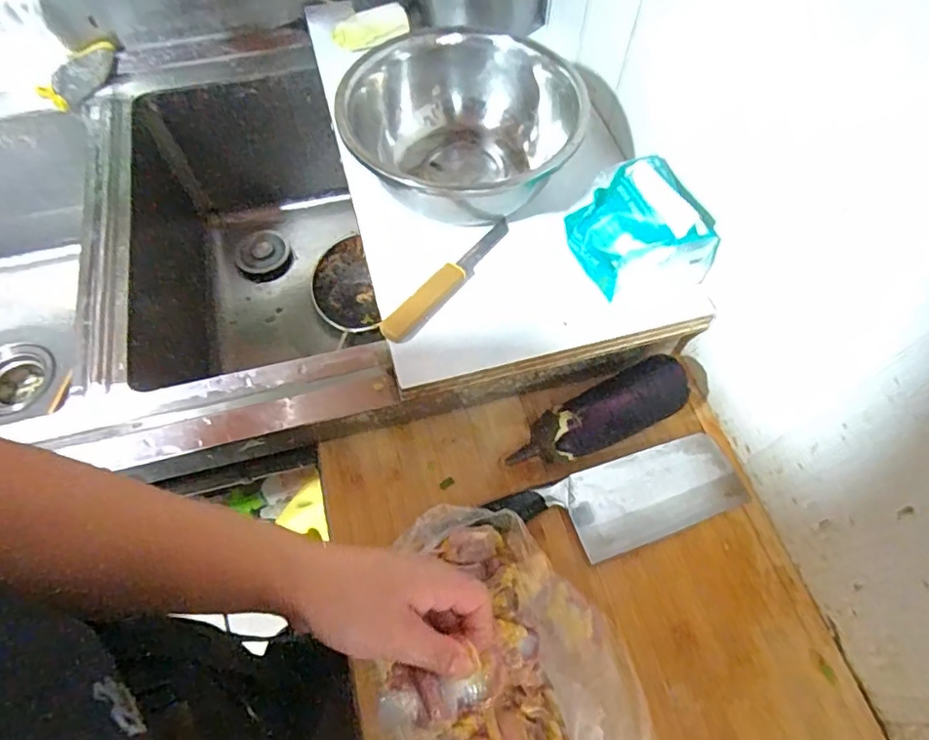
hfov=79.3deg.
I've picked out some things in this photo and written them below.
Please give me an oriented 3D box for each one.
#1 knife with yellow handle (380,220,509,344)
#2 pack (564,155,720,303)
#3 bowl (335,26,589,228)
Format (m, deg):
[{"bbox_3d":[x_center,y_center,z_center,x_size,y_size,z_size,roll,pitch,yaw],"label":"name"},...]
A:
[{"bbox_3d":[-0.010,-0.088,0.530,0.025,0.015,0.174,37,67,18],"label":"knife with yellow handle"},{"bbox_3d":[0.160,-0.128,0.516,0.102,0.072,0.111,-18,63,-10],"label":"pack"},{"bbox_3d":[-0.009,-0.238,0.557,0.204,0.107,0.223,0,61,0],"label":"bowl"}]

